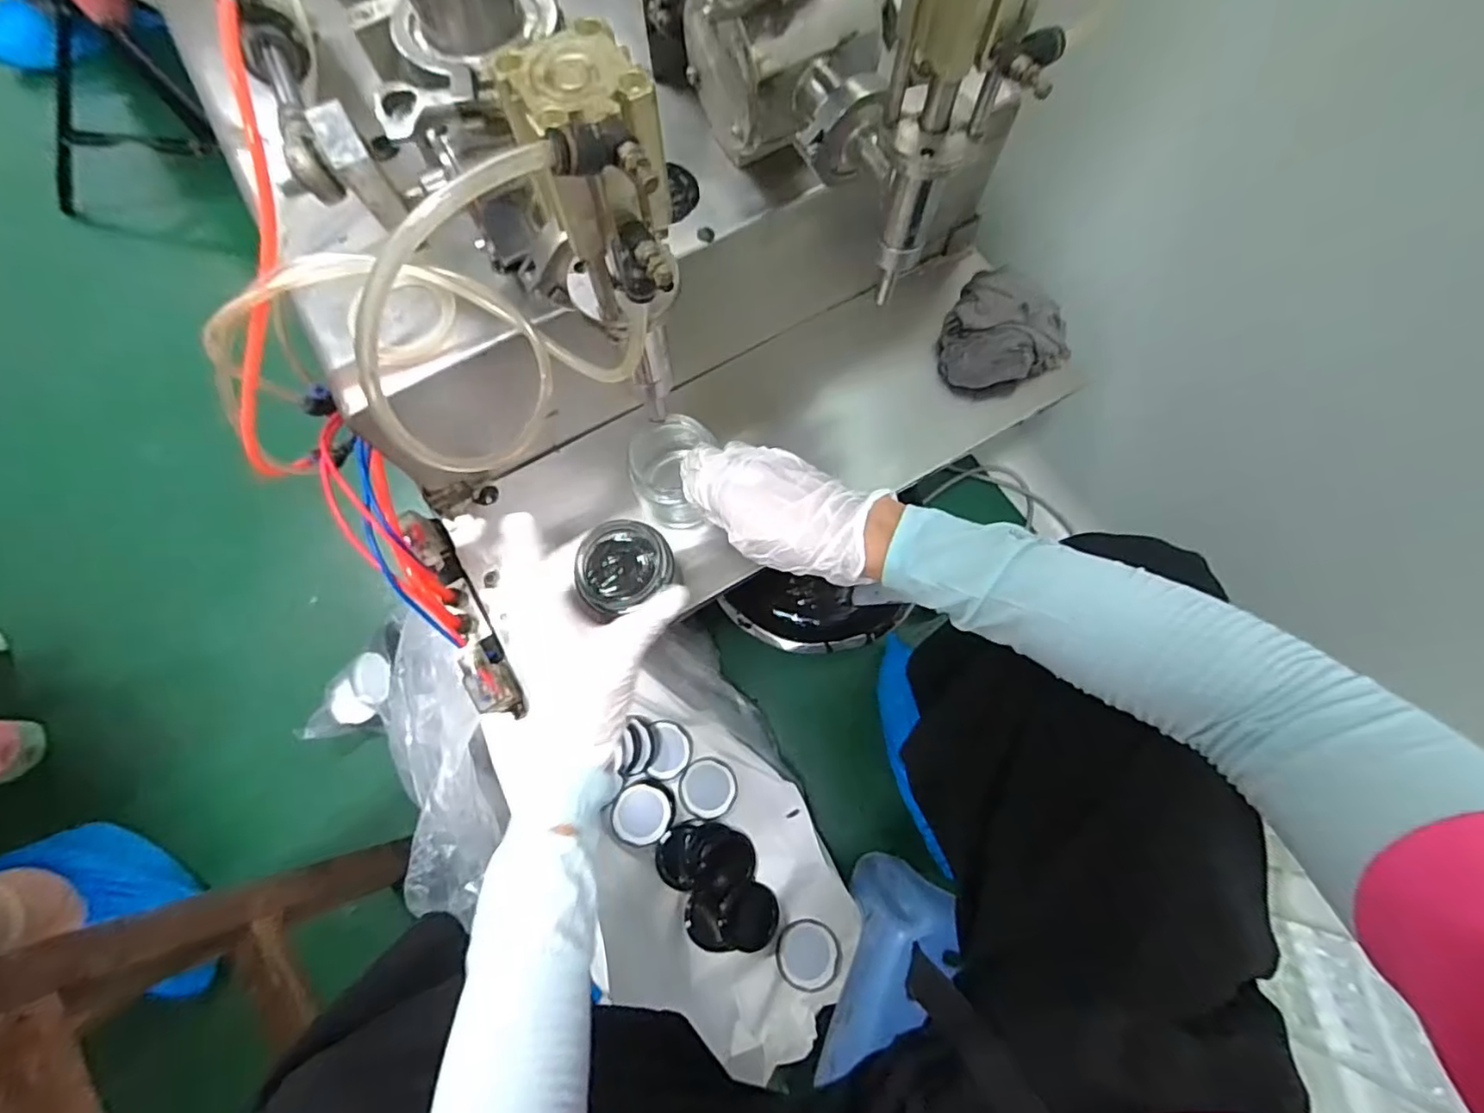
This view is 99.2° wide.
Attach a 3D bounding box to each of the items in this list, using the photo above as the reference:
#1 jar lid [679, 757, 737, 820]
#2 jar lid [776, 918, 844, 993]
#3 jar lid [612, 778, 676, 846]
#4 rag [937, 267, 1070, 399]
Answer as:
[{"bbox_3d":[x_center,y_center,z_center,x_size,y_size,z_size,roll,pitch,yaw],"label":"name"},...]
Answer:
[{"bbox_3d":[-0.038,0.268,0.729,0.064,0.007,0.065,0,73,0],"label":"jar lid"},{"bbox_3d":[0.072,0.427,0.677,0.067,0.017,0.063,0,73,0],"label":"jar lid"},{"bbox_3d":[-0.108,0.289,0.713,0.067,0.005,0.067,5,68,-12],"label":"jar lid"},{"bbox_3d":[0.214,-0.179,0.519,0.096,0.043,0.103,36,76,10],"label":"rag"}]

